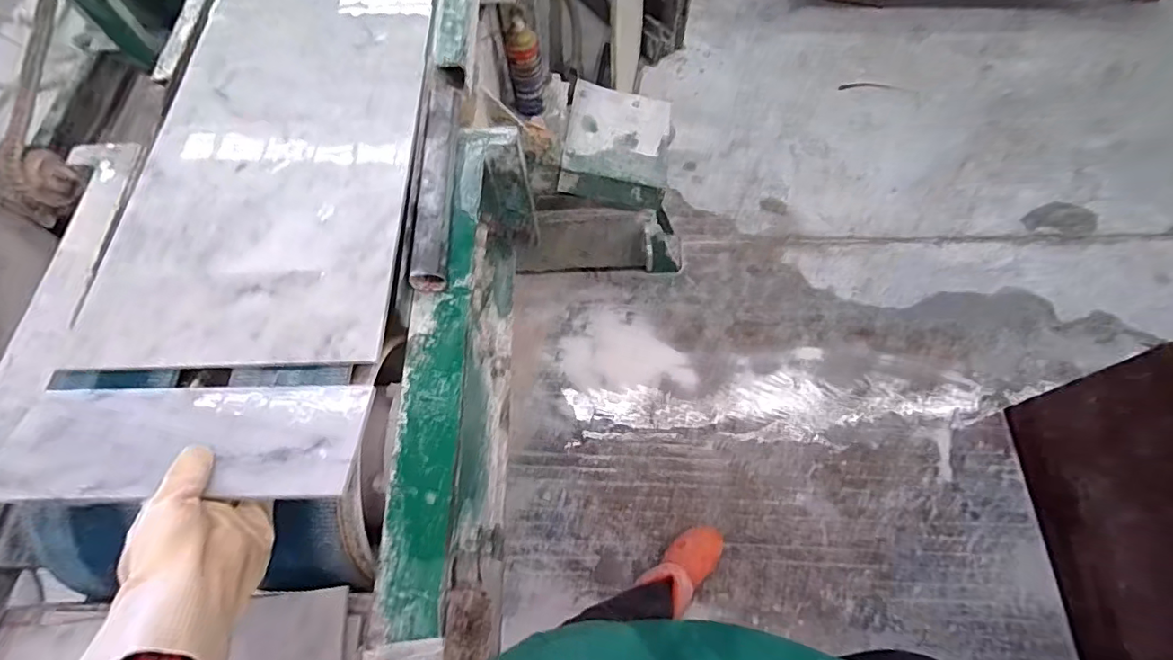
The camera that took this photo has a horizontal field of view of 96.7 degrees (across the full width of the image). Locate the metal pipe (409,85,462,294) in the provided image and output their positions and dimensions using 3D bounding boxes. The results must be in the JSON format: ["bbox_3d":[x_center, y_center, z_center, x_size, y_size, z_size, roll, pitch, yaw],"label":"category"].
[{"bbox_3d":[-0.166,-0.168,0.588,0.036,0.031,0.264,-2,65,1],"label":"metal pipe"}]

